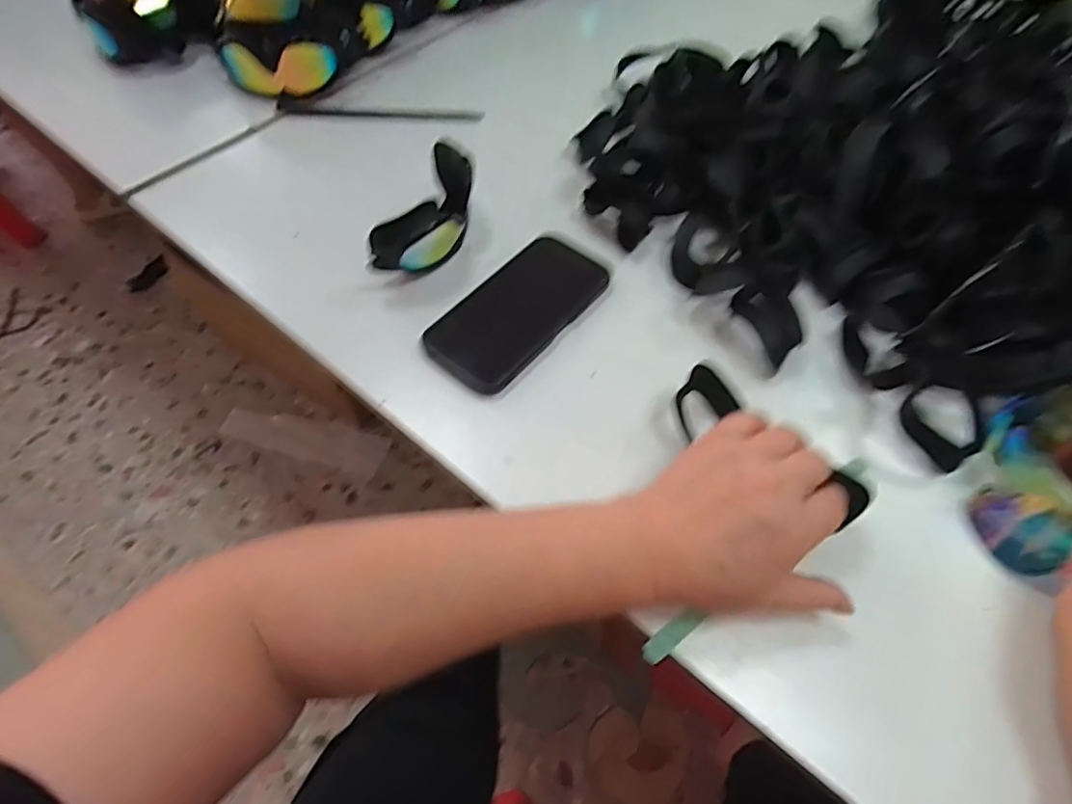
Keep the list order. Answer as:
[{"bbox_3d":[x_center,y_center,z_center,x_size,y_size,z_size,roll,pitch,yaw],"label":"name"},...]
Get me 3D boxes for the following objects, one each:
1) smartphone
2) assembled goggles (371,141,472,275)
[{"bbox_3d":[-0.014,-0.077,0.454,0.081,0.013,0.161,37,63,18],"label":"smartphone"},{"bbox_3d":[-0.089,-0.155,0.471,0.058,0.058,0.129,18,59,7],"label":"assembled goggles"}]

